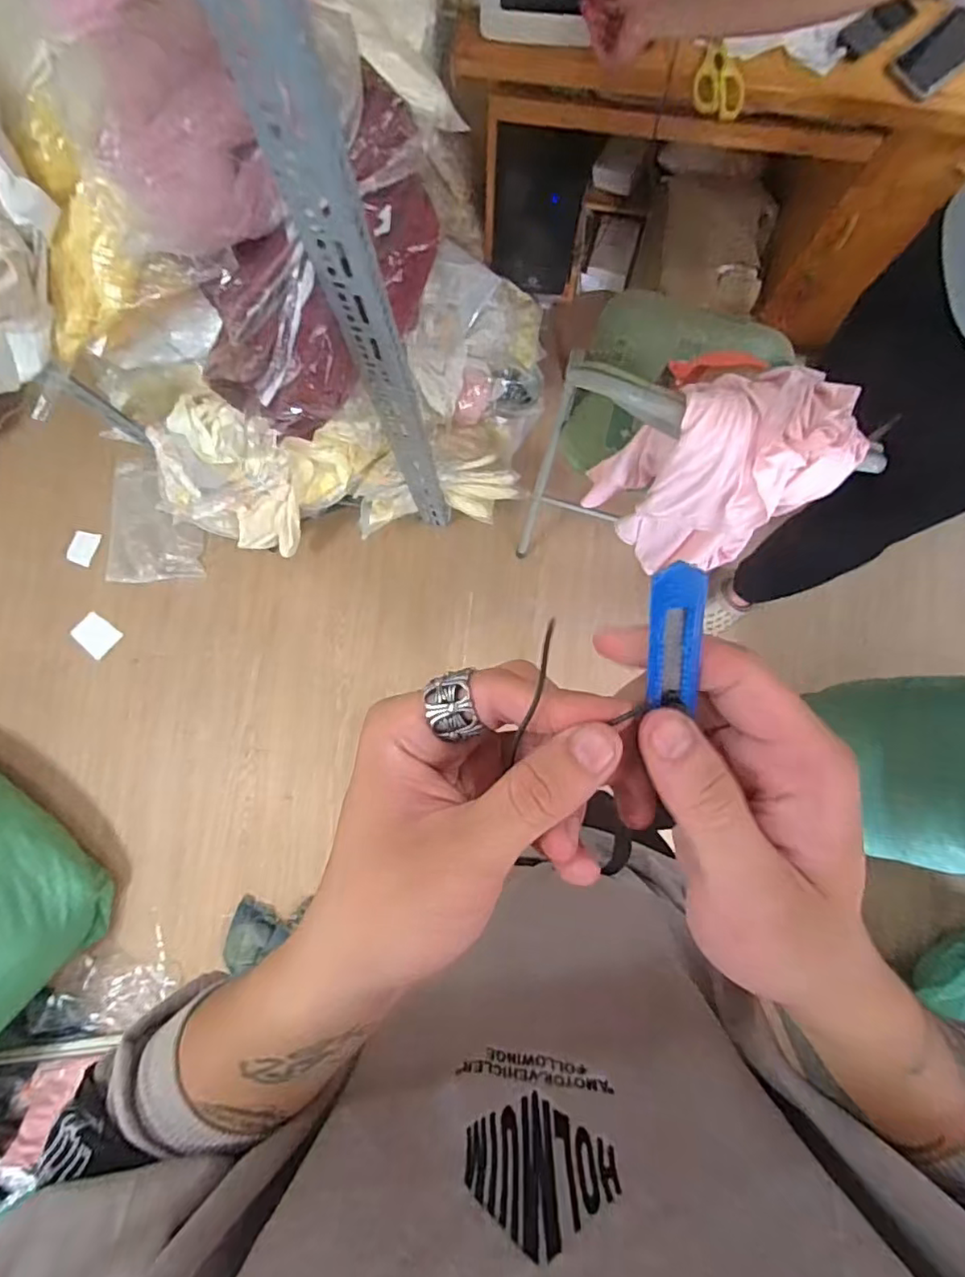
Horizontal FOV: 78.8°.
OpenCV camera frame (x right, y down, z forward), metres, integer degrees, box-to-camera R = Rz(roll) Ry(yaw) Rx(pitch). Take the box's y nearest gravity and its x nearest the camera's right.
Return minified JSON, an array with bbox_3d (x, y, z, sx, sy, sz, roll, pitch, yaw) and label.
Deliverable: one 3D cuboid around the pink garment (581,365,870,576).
[{"bbox_3d":[0.321,-0.236,0.845,0.180,0.393,0.250,-39,86,-4],"label":"pink garment"}]

